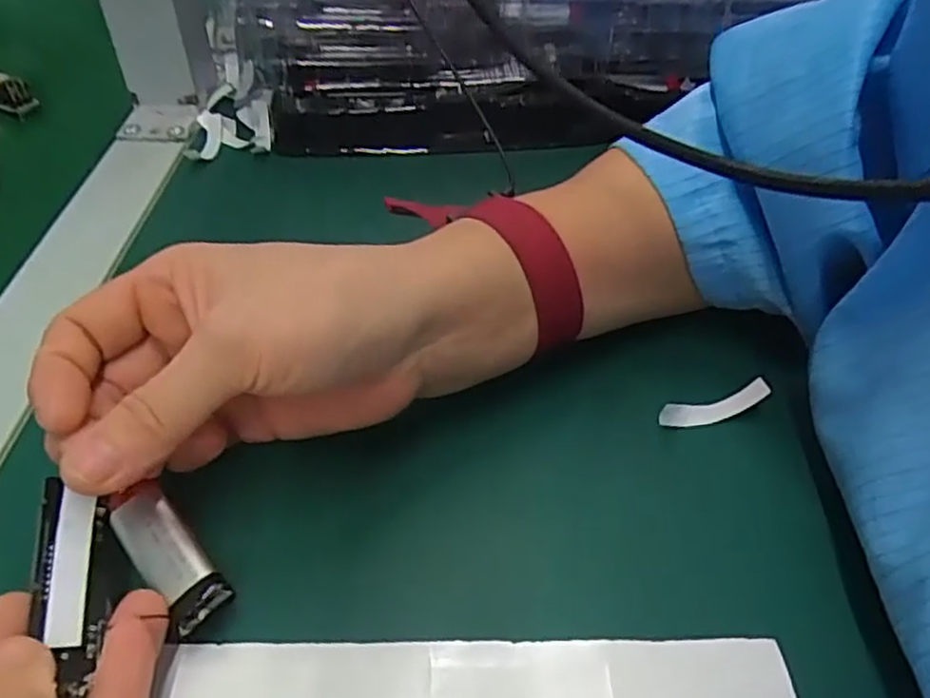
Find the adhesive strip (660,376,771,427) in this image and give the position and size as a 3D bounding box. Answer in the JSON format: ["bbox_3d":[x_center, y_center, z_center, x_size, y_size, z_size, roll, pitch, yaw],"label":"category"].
[{"bbox_3d":[0.090,0.021,0.257,0.041,0.011,0.010,-16,47,-17],"label":"adhesive strip"}]

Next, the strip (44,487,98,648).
[{"bbox_3d":[-0.101,0.056,0.181,0.009,0.004,0.037,11,58,-33],"label":"strip"}]

